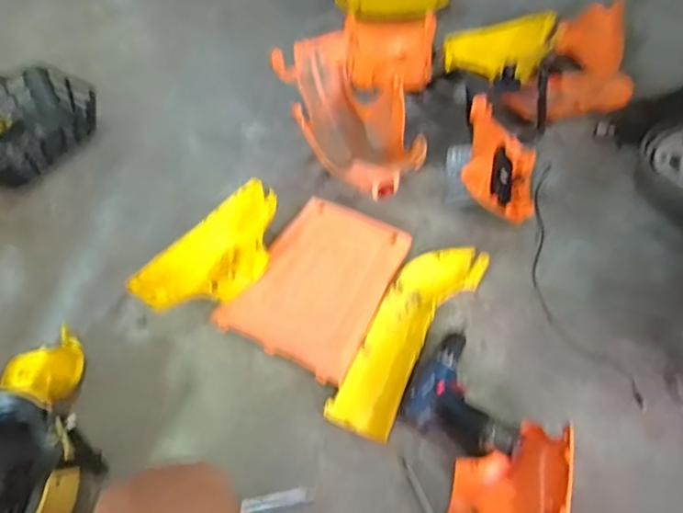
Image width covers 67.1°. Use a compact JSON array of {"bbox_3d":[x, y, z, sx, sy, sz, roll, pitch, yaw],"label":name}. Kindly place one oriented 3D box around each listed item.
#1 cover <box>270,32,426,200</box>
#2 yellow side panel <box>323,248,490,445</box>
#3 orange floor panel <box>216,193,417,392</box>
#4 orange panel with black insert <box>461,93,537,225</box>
[{"bbox_3d":[0.019,-0.284,1.123,0.227,0.188,0.479,-17,57,-7],"label":"cover"},{"bbox_3d":[0.118,0.132,0.924,0.132,0.036,0.404,27,62,20],"label":"yellow side panel"},{"bbox_3d":[-0.037,0.041,0.982,0.257,0.013,0.339,24,61,18],"label":"orange floor panel"},{"bbox_3d":[0.330,-0.198,1.091,0.181,0.063,0.242,34,53,-24],"label":"orange panel with black insert"}]

